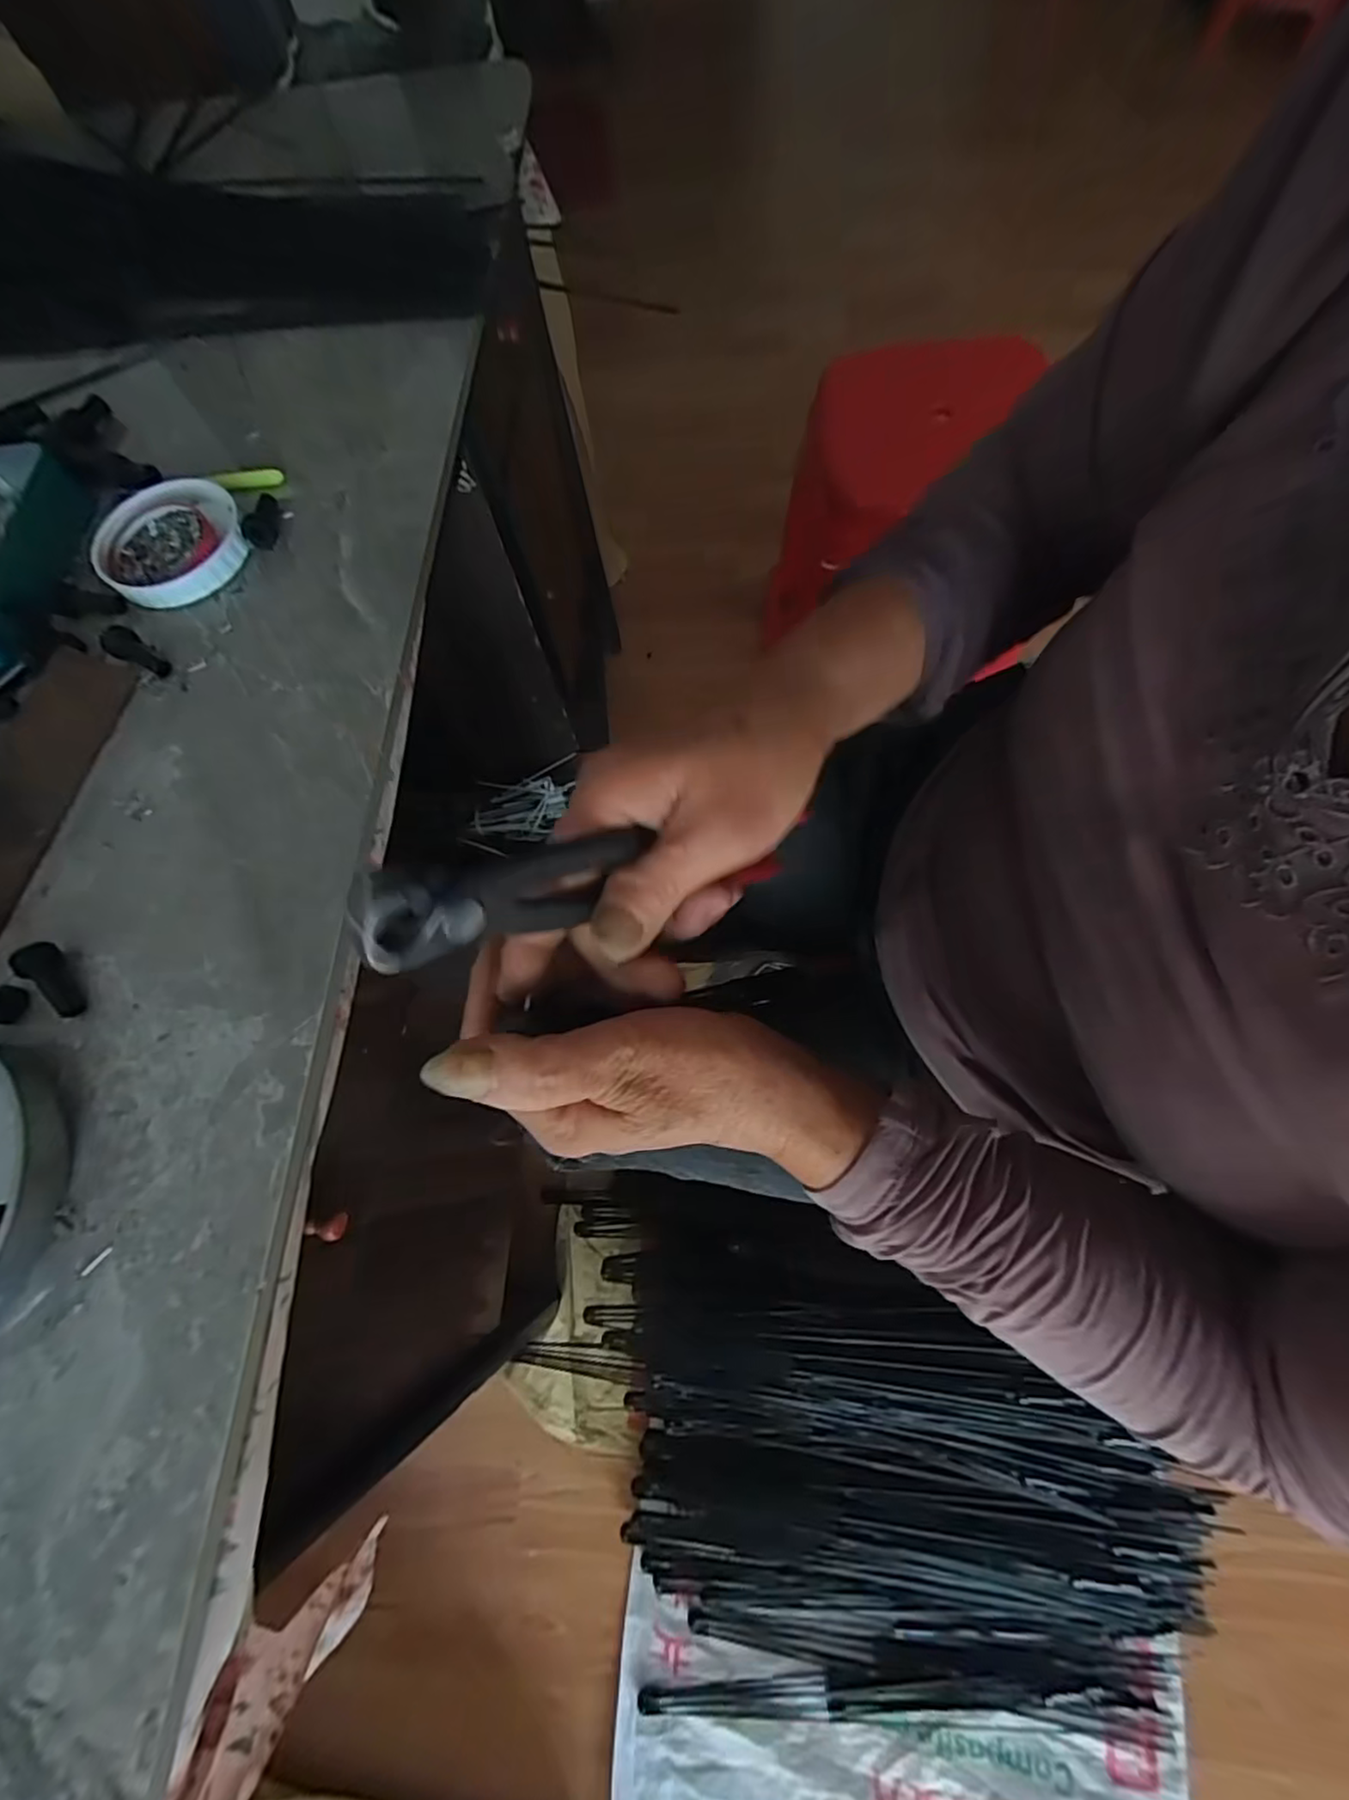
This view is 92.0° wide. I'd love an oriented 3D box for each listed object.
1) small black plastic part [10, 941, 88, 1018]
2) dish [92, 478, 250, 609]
[{"bbox_3d":[-0.293,0.038,0.307,0.016,0.012,0.040,-39,87,-11],"label":"small black plastic part"},{"bbox_3d":[-0.310,-0.219,0.401,0.084,0.015,0.089,-2,70,5],"label":"dish"}]

